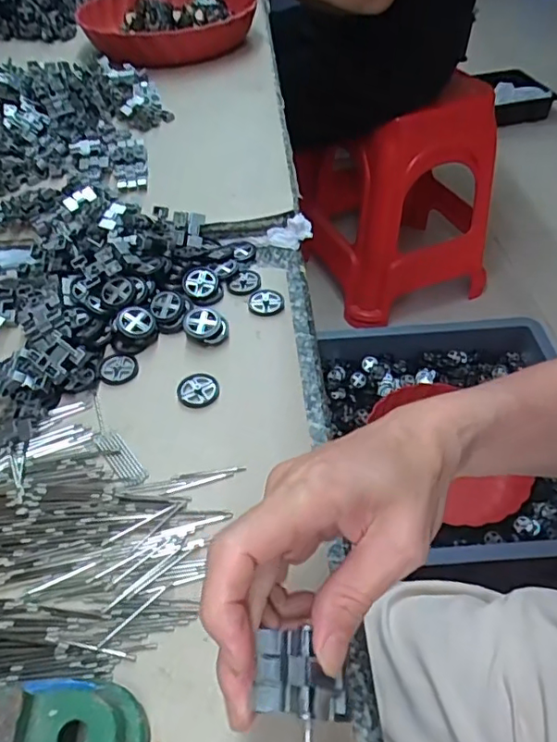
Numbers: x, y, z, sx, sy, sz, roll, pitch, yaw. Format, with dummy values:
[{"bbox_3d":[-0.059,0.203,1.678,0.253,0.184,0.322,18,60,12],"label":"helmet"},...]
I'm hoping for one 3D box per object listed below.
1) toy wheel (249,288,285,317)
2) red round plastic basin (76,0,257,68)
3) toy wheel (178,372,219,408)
[{"bbox_3d":[-0.009,-0.052,0.442,0.027,0.008,0.025,-1,47,1],"label":"toy wheel"},{"bbox_3d":[-0.151,-0.483,0.786,0.222,0.044,0.231,-8,47,-6],"label":"red round plastic basin"},{"bbox_3d":[-0.054,0.012,0.385,0.028,0.004,0.025,6,48,7],"label":"toy wheel"}]

